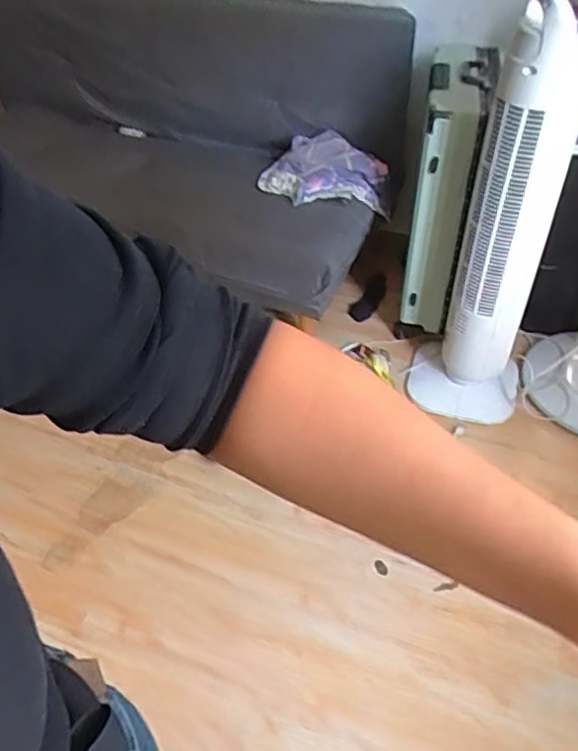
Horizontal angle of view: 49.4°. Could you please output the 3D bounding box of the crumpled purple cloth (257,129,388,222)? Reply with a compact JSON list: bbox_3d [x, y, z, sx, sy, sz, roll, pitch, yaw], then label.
[{"bbox_3d":[0.107,-0.575,1.803,0.352,0.167,0.215,16,48,18],"label":"crumpled purple cloth"}]

